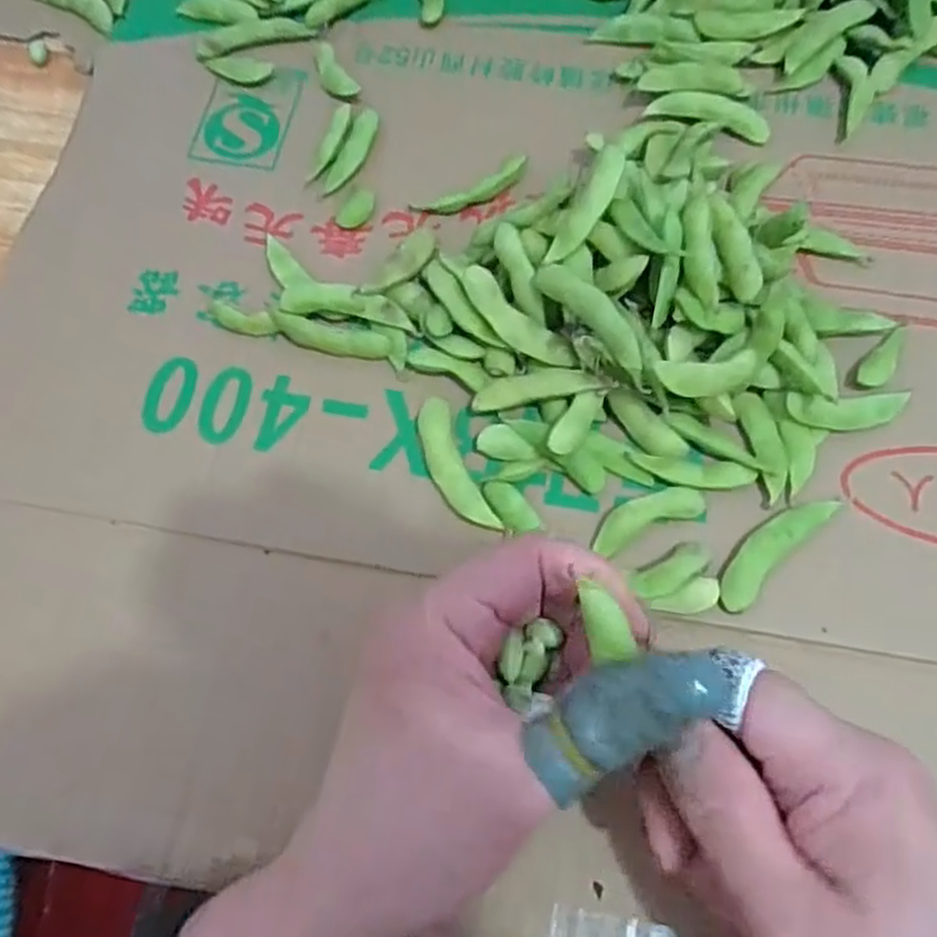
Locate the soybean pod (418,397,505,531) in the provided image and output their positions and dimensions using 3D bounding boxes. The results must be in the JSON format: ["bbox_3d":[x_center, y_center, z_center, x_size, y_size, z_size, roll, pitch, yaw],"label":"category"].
[{"bbox_3d":[-0.006,-0.001,0.301,0.016,0.006,0.060,-21,70,-6],"label":"soybean pod"}]

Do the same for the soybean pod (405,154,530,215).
[{"bbox_3d":[0.002,-0.125,0.349,0.054,0.010,0.010,-23,70,-6],"label":"soybean pod"}]

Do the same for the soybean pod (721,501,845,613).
[{"bbox_3d":[0.113,0.028,0.287,0.059,0.005,0.016,-42,73,-13],"label":"soybean pod"}]

